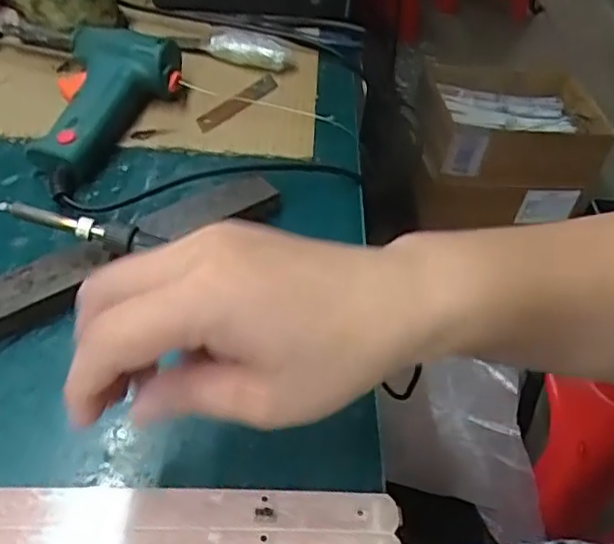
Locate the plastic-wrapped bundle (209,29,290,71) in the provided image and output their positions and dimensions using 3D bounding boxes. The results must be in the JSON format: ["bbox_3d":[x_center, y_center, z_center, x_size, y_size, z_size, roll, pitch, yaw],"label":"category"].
[{"bbox_3d":[-0.048,-0.189,0.540,0.069,0.021,0.017,16,47,11],"label":"plastic-wrapped bundle"}]

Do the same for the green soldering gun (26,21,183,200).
[{"bbox_3d":[-0.140,-0.124,0.460,0.100,0.043,0.164,2,47,-4],"label":"green soldering gun"}]

